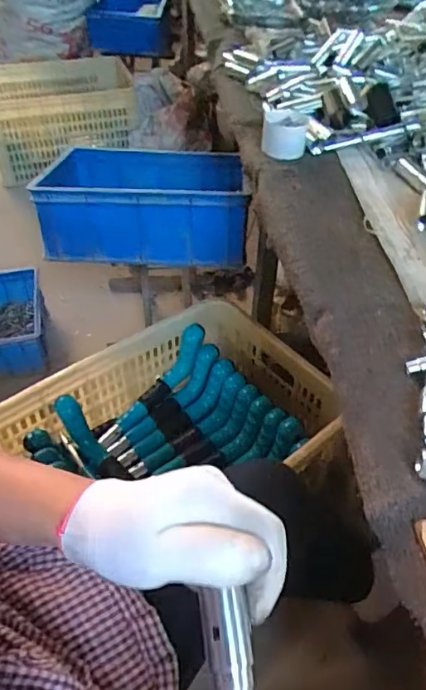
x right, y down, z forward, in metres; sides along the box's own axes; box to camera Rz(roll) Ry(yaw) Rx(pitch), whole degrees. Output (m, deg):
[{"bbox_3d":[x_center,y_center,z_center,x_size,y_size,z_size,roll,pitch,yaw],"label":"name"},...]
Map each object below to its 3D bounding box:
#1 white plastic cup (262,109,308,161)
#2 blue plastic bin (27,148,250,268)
[{"bbox_3d":[0.105,-0.311,0.756,0.064,0.051,0.062,1,46,-1],"label":"white plastic cup"},{"bbox_3d":[-0.128,-0.293,1.036,0.395,0.153,0.275,5,46,4],"label":"blue plastic bin"}]

